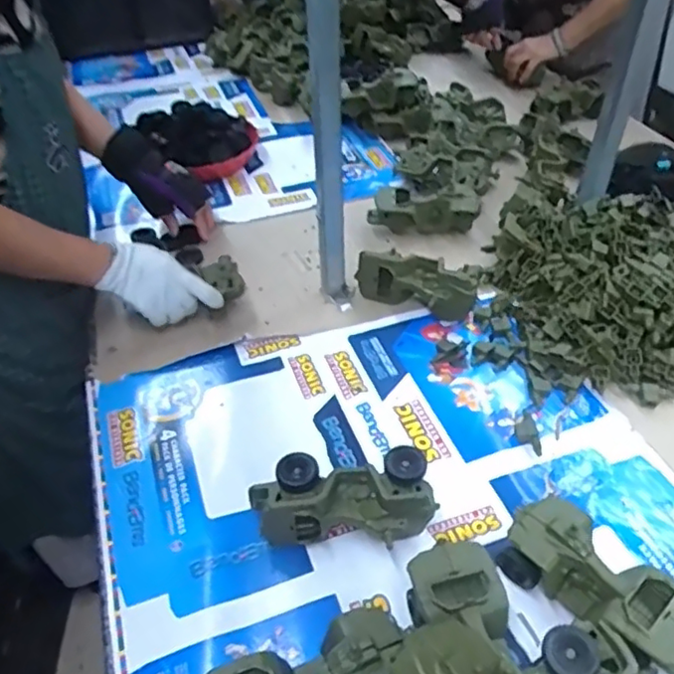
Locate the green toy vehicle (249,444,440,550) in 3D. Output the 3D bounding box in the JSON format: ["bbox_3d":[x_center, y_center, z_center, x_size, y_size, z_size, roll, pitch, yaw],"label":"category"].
[{"bbox_3d":[0.007,0.175,0.666,0.187,0.080,0.078,-3,44,0],"label":"green toy vehicle"}]

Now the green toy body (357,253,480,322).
[{"bbox_3d":[0.115,-0.077,0.930,0.180,0.068,0.064,24,50,25],"label":"green toy body"}]

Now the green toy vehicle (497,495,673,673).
[{"bbox_3d":[0.246,0.239,0.587,0.077,0.082,0.187,-34,52,-28],"label":"green toy vehicle"}]

